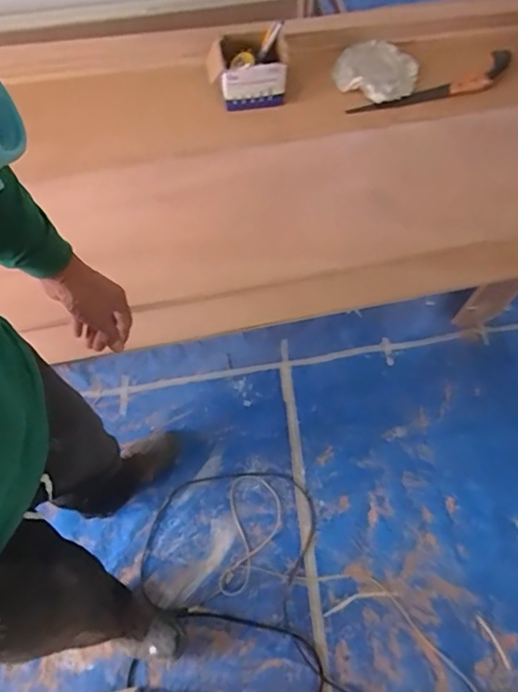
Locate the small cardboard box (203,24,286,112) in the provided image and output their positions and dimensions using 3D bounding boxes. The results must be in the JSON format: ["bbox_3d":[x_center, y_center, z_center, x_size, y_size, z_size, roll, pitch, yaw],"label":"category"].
[{"bbox_3d":[-0.022,-0.555,1.063,0.154,0.106,0.102,-9,69,-5],"label":"small cardboard box"}]

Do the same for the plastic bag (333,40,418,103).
[{"bbox_3d":[0.250,-0.583,1.114,0.168,0.029,0.157,34,72,11],"label":"plastic bag"}]

